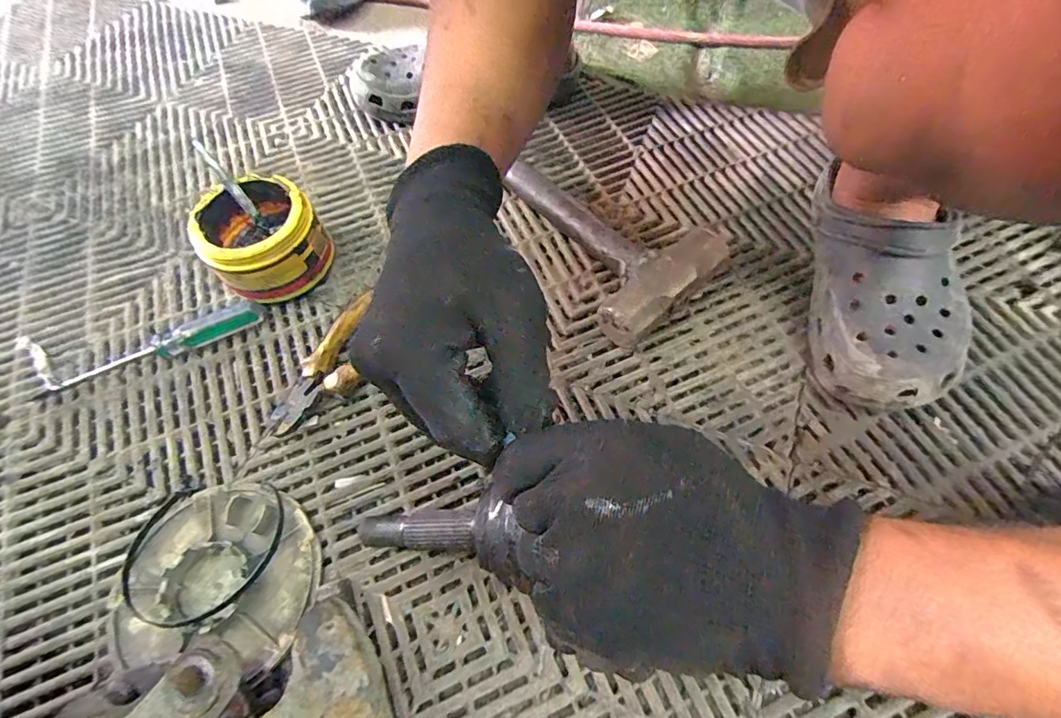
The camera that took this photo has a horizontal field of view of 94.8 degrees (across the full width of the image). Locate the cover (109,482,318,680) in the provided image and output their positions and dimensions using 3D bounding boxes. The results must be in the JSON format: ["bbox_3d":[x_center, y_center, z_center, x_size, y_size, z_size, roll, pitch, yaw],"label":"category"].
[{"bbox_3d":[-0.221,0.150,0.349,0.131,0.032,0.118,3,61,5],"label":"cover"}]

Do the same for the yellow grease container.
[{"bbox_3d":[-0.252,-0.112,0.457,0.097,0.070,0.111,-39,66,-17],"label":"yellow grease container"}]

